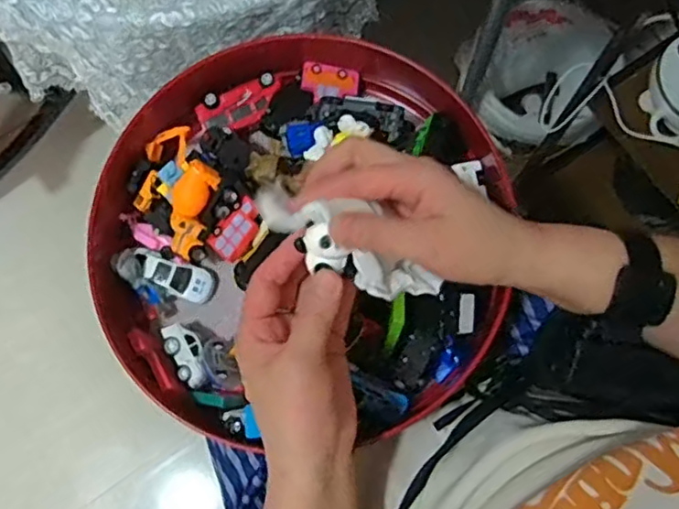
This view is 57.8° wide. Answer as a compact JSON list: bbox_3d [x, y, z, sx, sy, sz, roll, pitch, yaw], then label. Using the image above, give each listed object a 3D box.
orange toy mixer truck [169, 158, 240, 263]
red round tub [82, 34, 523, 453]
[{"bbox_3d":[-0.111,-0.035,0.489,0.043,0.029,0.073,29,104,-11],"label":"orange toy mixer truck"},{"bbox_3d":[-0.034,-0.021,0.486,0.316,0.076,0.332,0,74,1],"label":"red round tub"}]

